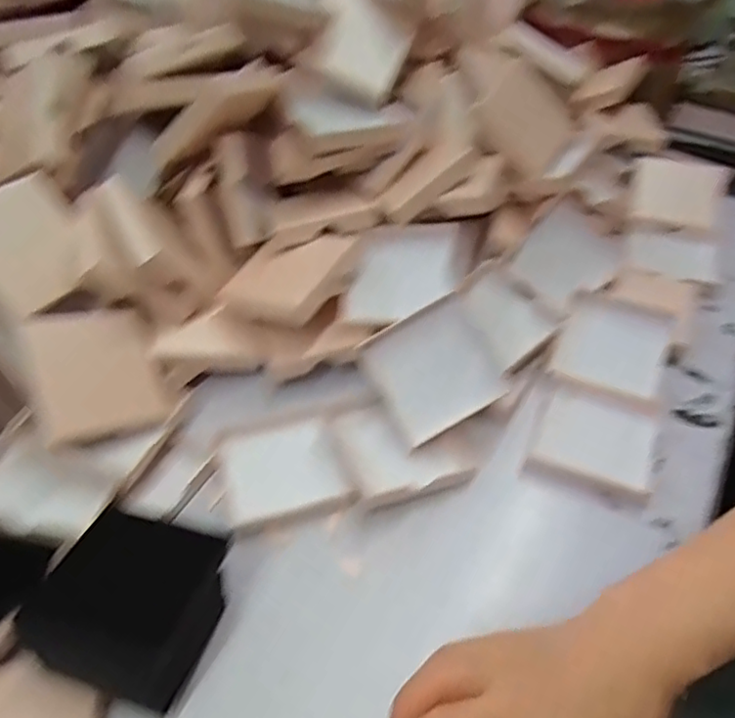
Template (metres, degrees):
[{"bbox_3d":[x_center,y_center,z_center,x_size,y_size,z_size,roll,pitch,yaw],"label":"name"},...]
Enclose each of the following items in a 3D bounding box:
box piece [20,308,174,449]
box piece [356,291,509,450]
[{"bbox_3d":[-0.173,0.009,0.405,0.077,0.006,0.081,-15,84,-38],"label":"box piece"},{"bbox_3d":[0.044,0.007,0.431,0.076,0.004,0.078,-31,84,0],"label":"box piece"}]

